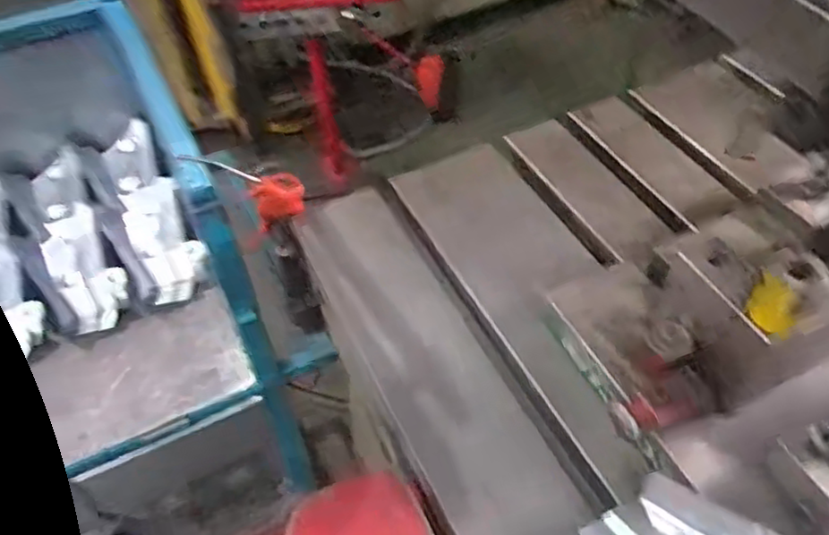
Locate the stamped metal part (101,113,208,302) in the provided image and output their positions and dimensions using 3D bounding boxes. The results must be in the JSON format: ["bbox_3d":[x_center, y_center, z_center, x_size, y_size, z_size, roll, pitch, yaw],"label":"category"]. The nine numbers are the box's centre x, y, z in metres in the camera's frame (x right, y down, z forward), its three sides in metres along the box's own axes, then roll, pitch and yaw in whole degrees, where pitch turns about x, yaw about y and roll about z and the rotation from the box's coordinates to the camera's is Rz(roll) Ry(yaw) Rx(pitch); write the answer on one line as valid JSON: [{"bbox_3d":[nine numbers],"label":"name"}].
[{"bbox_3d":[-0.486,-0.099,1.252,0.141,0.075,0.344,-20,70,-14],"label":"stamped metal part"}]

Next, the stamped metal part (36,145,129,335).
[{"bbox_3d":[-0.601,-0.058,1.227,0.107,0.092,0.363,-20,68,-14],"label":"stamped metal part"}]

